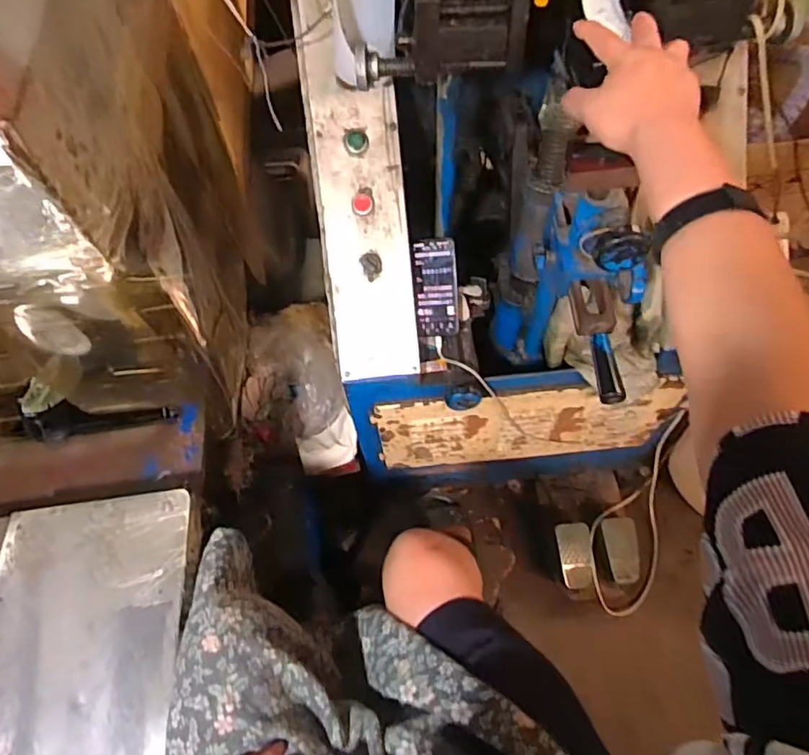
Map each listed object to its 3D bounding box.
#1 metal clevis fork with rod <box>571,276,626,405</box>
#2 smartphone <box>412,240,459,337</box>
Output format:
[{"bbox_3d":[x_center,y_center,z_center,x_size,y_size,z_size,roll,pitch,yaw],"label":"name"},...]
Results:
[{"bbox_3d":[0.212,-0.049,0.633,0.042,0.035,0.161,-1,61,3],"label":"metal clevis fork with rod"},{"bbox_3d":[0.051,-0.148,0.949,0.072,0.159,0.018,2,16,19],"label":"smartphone"}]

